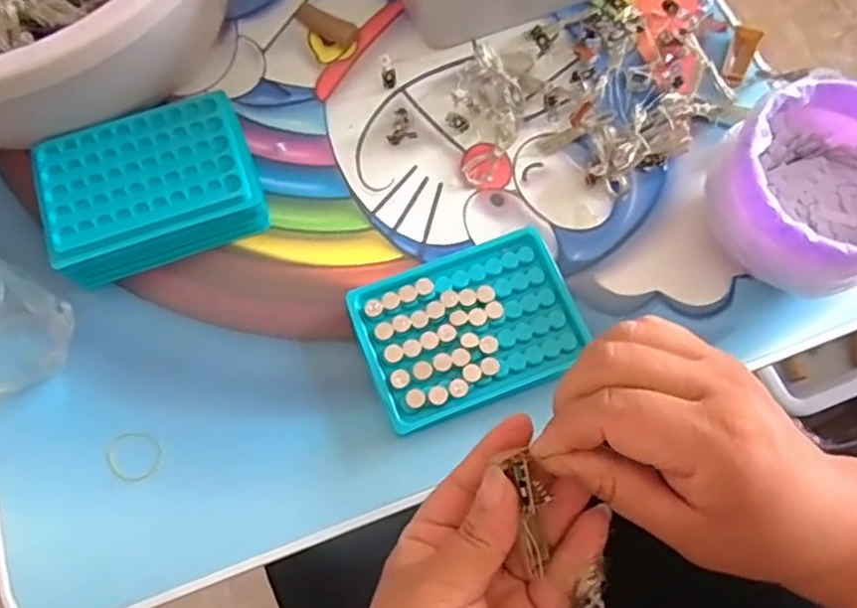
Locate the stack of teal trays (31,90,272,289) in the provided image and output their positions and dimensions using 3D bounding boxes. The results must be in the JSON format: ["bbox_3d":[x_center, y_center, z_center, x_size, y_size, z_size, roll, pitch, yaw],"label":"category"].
[{"bbox_3d":[-0.180,-0.074,0.429,0.131,0.033,0.104,-20,72,-7],"label":"stack of teal trays"}]

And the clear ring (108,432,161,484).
[{"bbox_3d":[-0.179,0.093,0.398,0.029,0.004,0.031,4,65,-9],"label":"clear ring"}]

